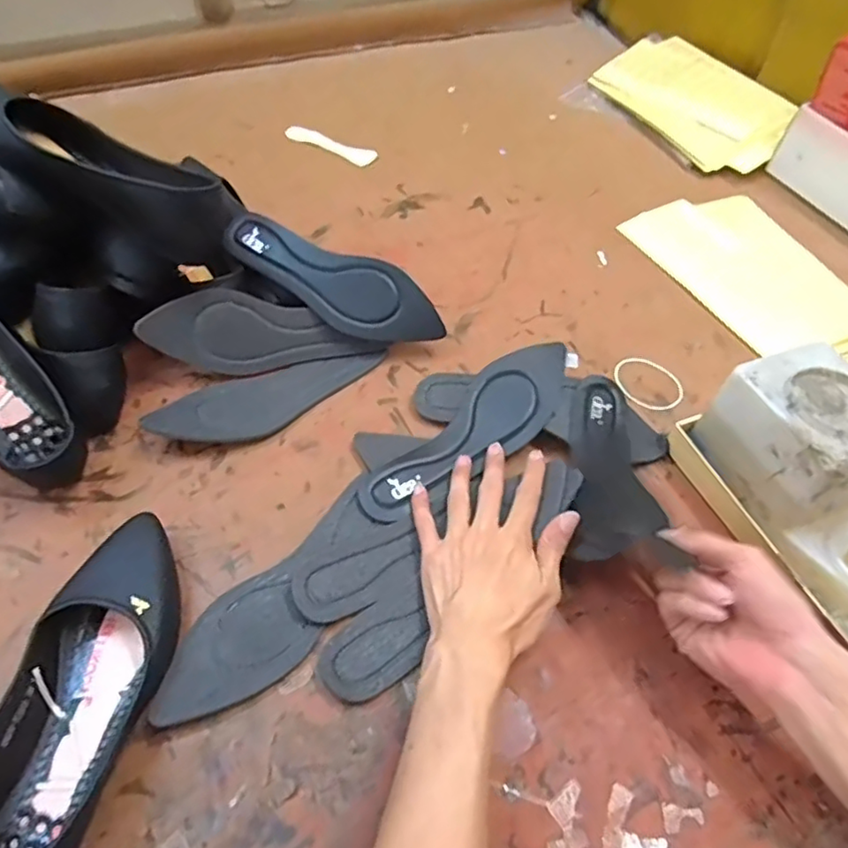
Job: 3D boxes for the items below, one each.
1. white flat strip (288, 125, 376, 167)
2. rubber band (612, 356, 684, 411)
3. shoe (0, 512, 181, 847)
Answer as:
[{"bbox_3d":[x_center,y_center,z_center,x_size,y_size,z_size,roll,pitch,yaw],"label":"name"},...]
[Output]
[{"bbox_3d":[-0.134,-0.403,0.863,0.139,0.006,0.039,27,56,16],"label":"white flat strip"},{"bbox_3d":[0.231,-0.042,0.620,0.070,0.004,0.070,12,54,6],"label":"rubber band"},{"bbox_3d":[-0.229,0.177,0.393,0.090,0.060,0.254,12,54,6],"label":"shoe"}]

